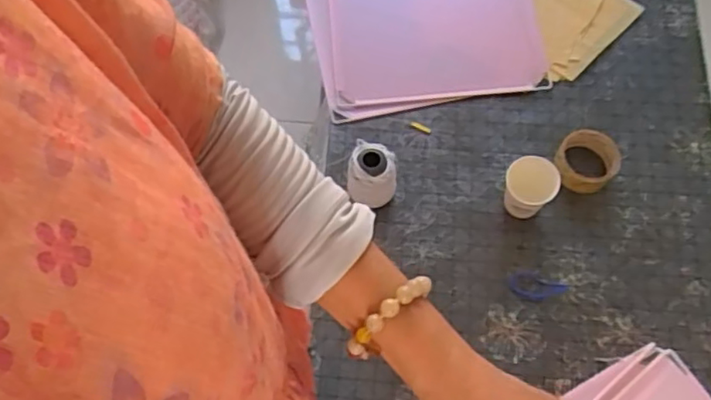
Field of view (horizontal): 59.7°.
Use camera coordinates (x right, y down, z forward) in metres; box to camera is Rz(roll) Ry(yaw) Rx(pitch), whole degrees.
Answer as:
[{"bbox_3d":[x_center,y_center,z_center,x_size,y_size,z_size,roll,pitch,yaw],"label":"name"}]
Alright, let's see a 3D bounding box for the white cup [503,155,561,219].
[{"bbox_3d":[0.246,-0.017,0.881,0.072,0.075,0.067,28,70,13],"label":"white cup"}]

